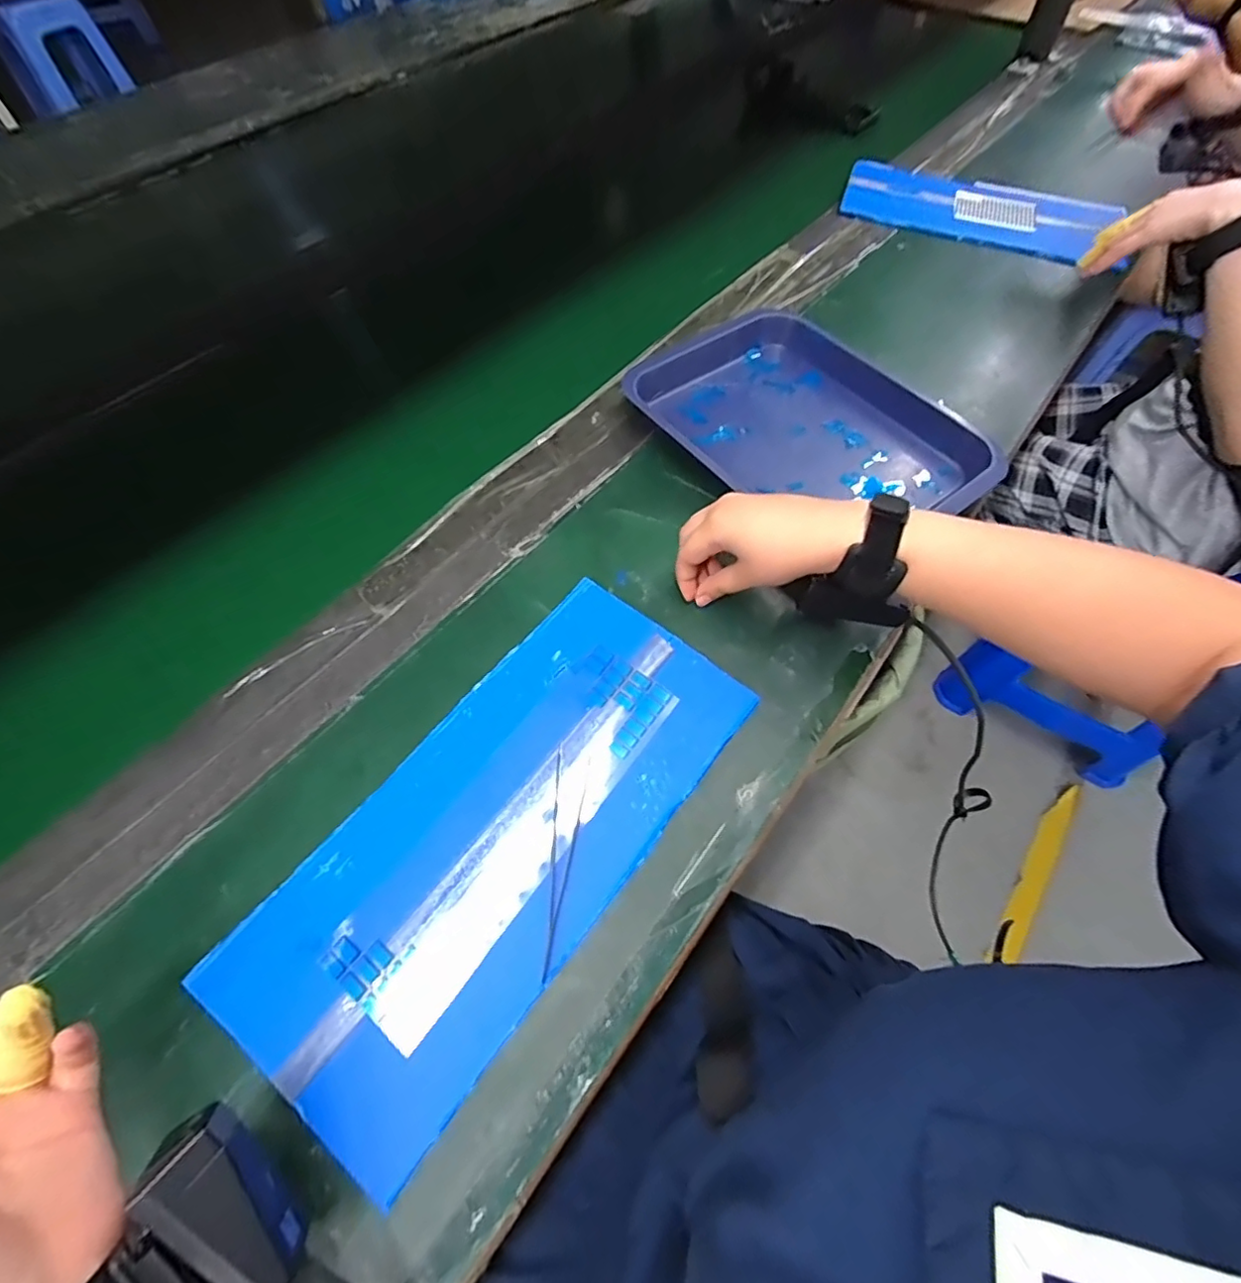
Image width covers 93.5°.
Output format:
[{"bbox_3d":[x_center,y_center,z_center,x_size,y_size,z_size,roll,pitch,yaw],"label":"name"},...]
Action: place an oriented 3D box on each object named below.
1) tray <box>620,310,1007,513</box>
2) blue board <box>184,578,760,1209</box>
[{"bbox_3d":[0.154,-0.190,0.507,0.212,0.033,0.280,-33,64,-18],"label":"tray"},{"bbox_3d":[-0.068,0.109,0.353,0.154,0.009,0.321,35,67,17],"label":"blue board"}]

